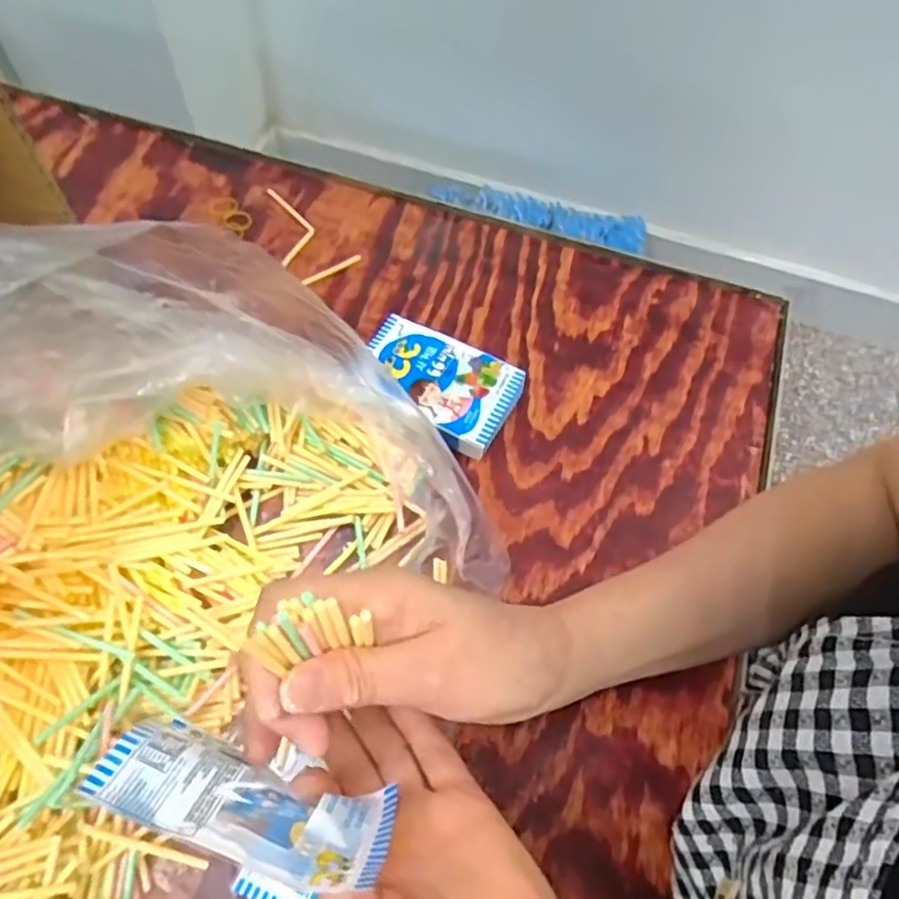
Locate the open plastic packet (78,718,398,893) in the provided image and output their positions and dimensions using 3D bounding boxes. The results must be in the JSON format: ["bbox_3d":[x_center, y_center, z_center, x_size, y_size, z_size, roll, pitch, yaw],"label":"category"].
[{"bbox_3d":[-0.074,0.131,0.249,0.099,0.054,0.024,25,105,4],"label":"open plastic packet"}]

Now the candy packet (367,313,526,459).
[{"bbox_3d":[-0.009,-0.044,0.476,0.106,0.030,0.068,24,62,11],"label":"candy packet"}]

